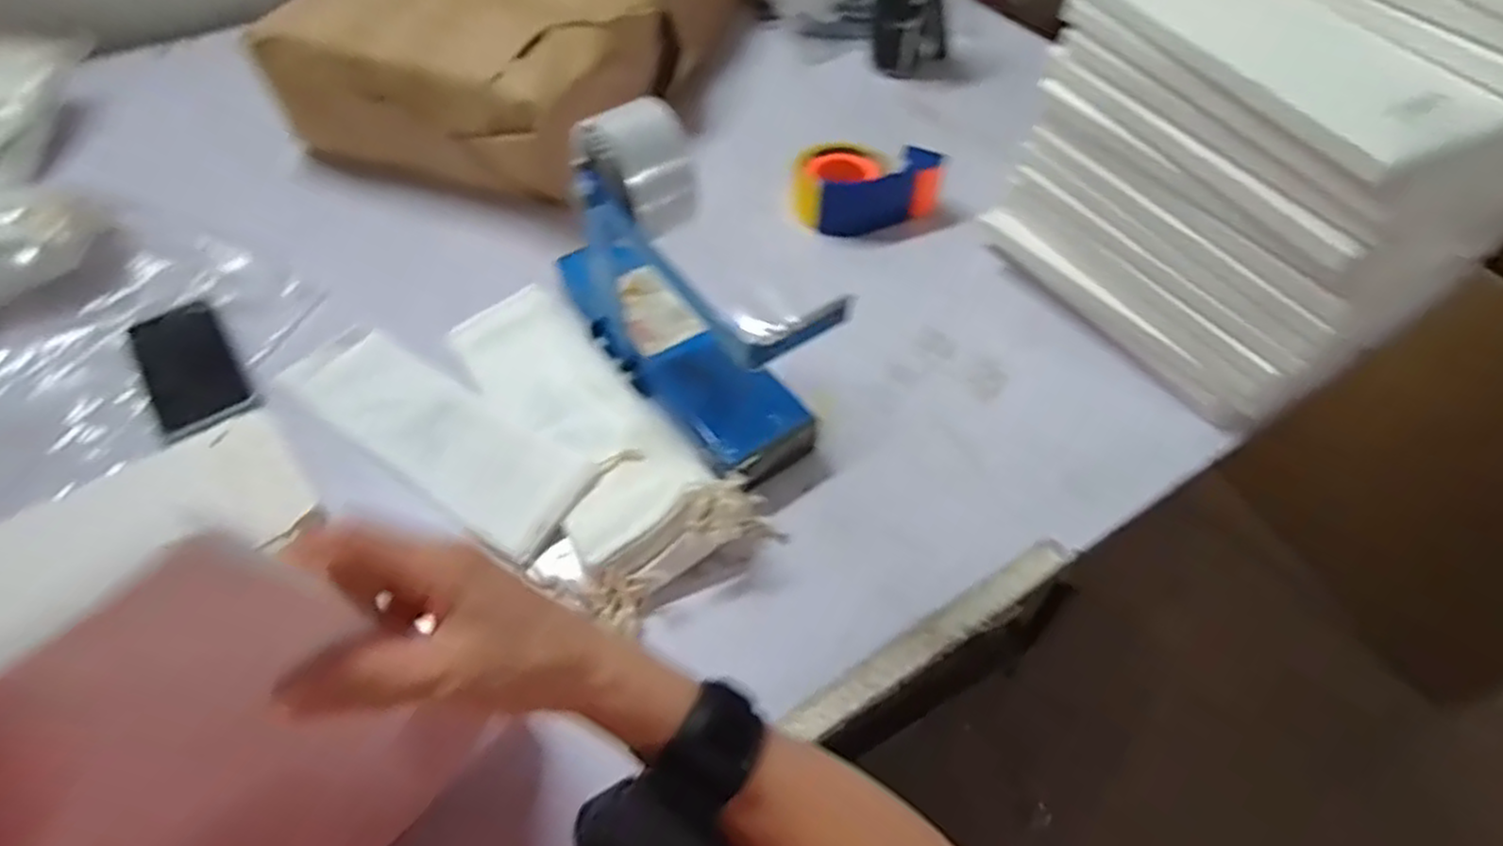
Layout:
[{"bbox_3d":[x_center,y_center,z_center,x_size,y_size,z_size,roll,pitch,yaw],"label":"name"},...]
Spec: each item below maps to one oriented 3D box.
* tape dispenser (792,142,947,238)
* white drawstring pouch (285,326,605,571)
[{"bbox_3d":[0.119,-0.241,0.777,0.149,0.061,0.092,8,52,6],"label":"tape dispenser"},{"bbox_3d":[-0.259,0.003,0.610,0.291,0.020,0.091,29,57,20],"label":"white drawstring pouch"}]

